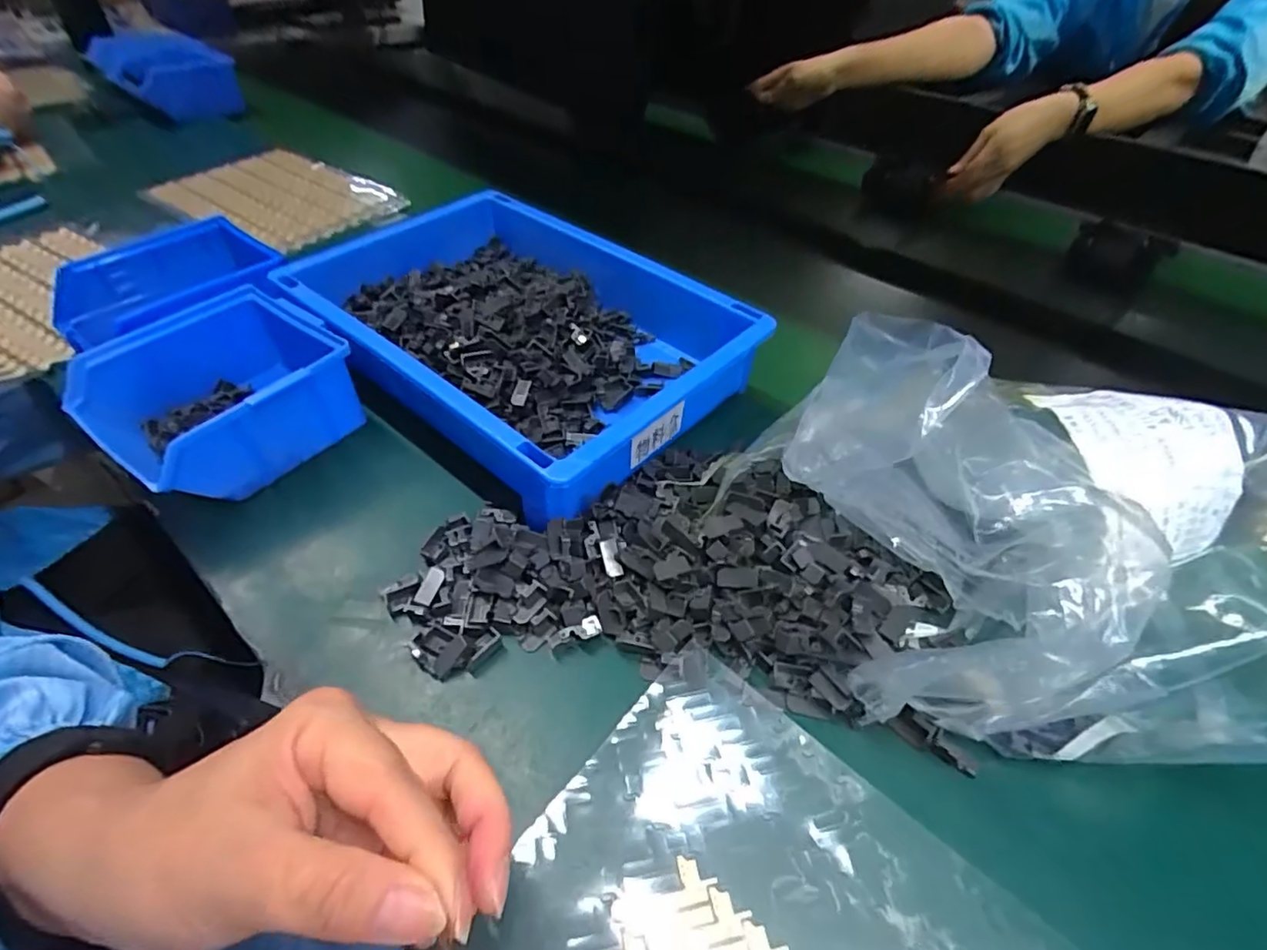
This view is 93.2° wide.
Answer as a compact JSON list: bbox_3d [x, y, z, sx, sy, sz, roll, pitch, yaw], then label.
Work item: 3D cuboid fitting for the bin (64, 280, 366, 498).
[{"bbox_3d":[-0.259,-0.049,0.386,0.123,0.070,0.126,33,52,26],"label":"bin"}]

